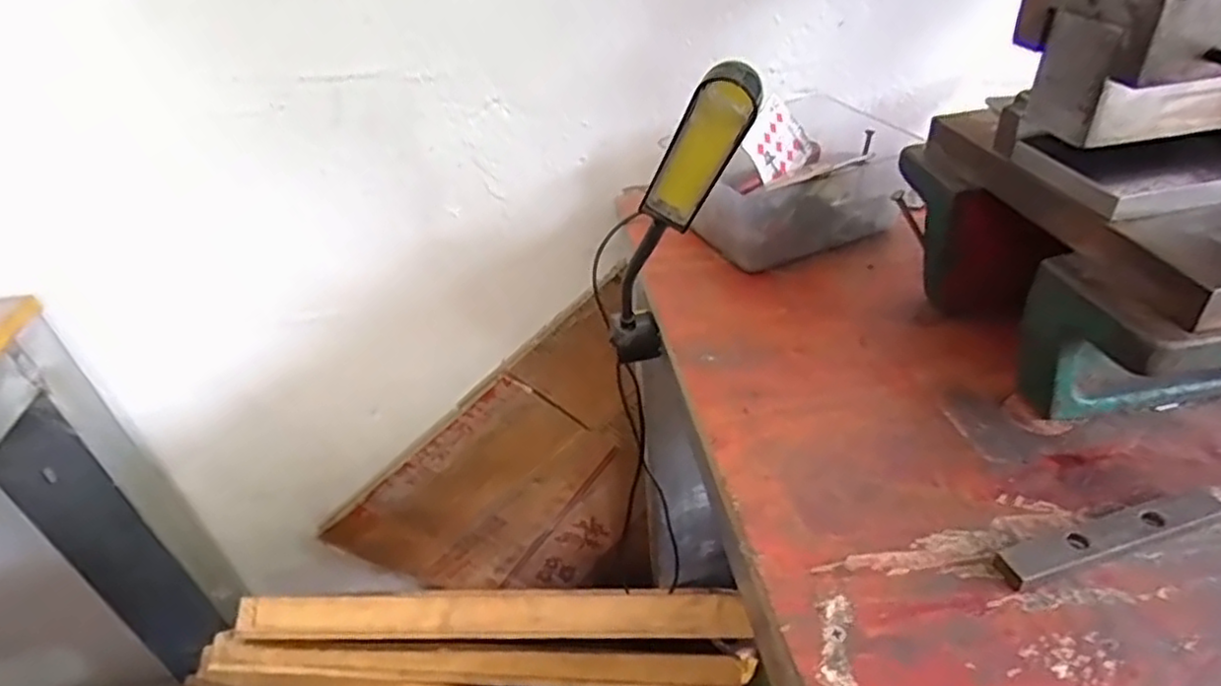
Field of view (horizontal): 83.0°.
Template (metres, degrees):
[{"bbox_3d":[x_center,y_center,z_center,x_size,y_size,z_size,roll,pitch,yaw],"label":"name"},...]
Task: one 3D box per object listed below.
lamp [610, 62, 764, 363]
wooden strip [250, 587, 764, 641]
[{"bbox_3d":[0.026,-0.043,0.365,0.032,0.295,0.029,-13,75,-8],"label":"lamp"},{"bbox_3d":[-0.089,0.202,0.512,0.372,0.026,0.028,-3,37,5],"label":"wooden strip"}]

